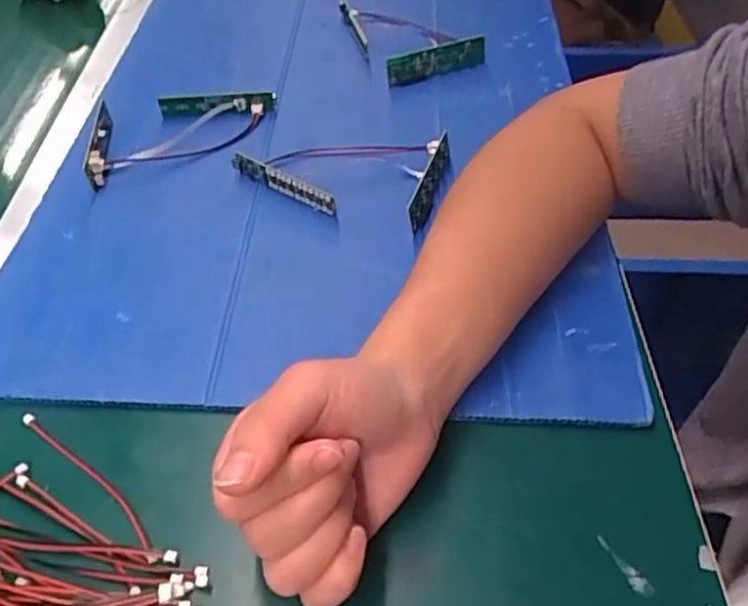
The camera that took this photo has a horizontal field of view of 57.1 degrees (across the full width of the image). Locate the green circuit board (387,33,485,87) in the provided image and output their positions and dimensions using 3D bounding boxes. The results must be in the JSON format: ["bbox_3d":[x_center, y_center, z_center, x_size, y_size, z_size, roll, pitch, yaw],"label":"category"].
[{"bbox_3d":[0.051,-0.193,0.544,0.091,0.025,0.009,-22,36,-21],"label":"green circuit board"}]

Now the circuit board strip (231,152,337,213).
[{"bbox_3d":[-0.058,-0.077,0.444,0.081,0.022,0.005,25,55,21],"label":"circuit board strip"}]

